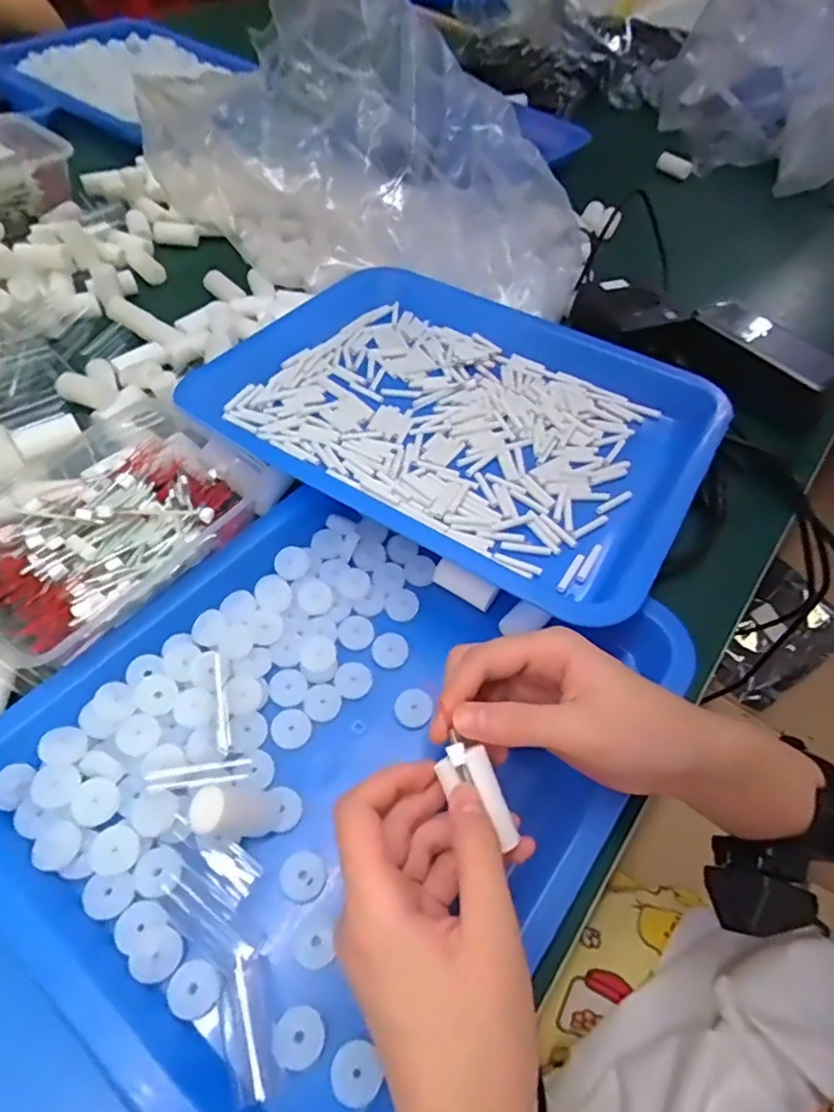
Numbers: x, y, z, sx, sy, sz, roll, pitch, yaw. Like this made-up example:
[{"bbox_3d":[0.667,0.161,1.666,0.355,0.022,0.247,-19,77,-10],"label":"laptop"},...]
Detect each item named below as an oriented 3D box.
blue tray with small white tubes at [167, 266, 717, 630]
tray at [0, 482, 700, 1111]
[{"bbox_3d":[0.021,-0.108,0.445,0.358,0.056,0.259,30,57,15],"label":"blue tray with small white tubes"},{"bbox_3d":[-0.042,0.099,0.319,0.273,0.038,0.293,33,58,17],"label":"tray"}]

